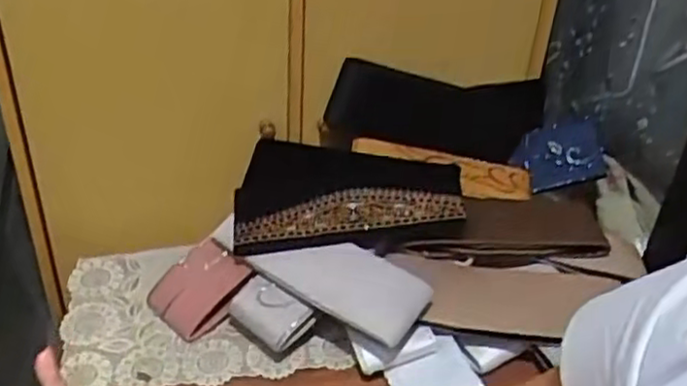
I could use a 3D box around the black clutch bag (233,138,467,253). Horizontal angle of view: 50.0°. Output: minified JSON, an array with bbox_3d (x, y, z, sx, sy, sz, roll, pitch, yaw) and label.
[{"bbox_3d":[0.008,0.004,0.934,0.285,0.062,0.146,3,35,-2],"label":"black clutch bag"}]

